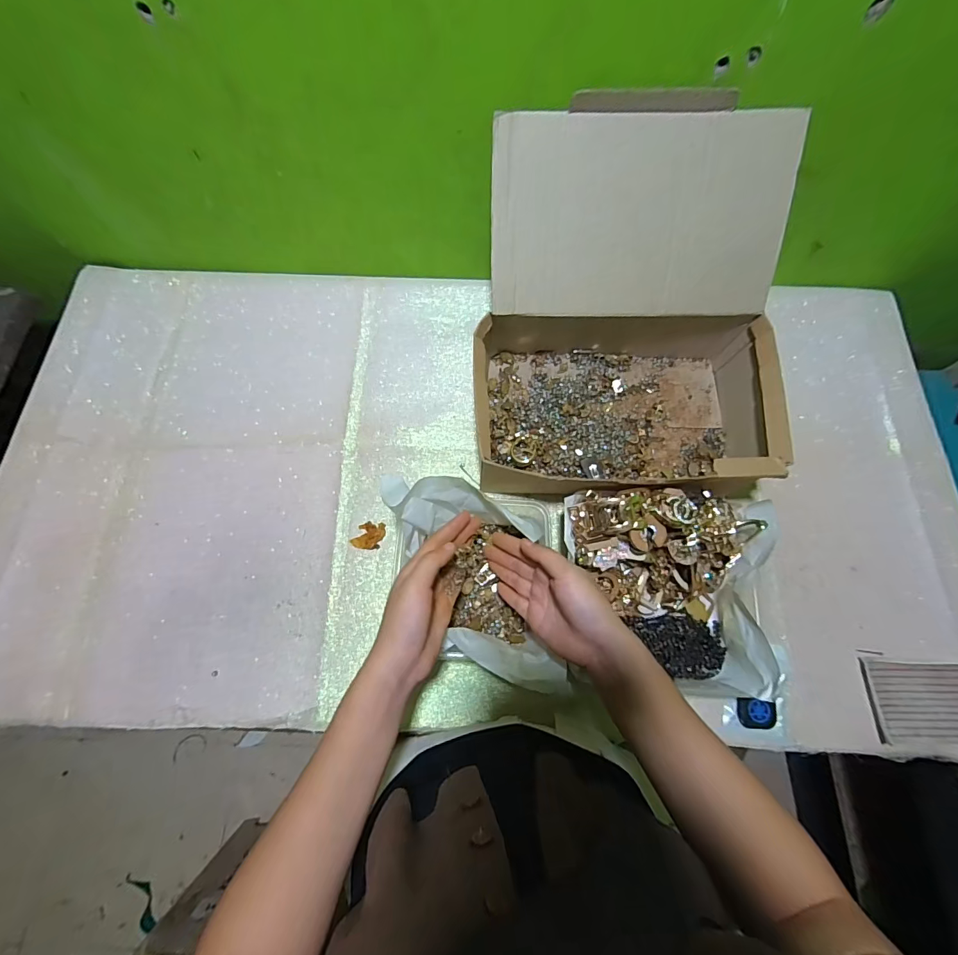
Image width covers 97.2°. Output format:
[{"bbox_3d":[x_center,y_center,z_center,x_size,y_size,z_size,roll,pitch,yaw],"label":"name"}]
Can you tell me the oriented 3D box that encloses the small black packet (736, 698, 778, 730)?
[{"bbox_3d":[0.300,0.254,0.453,0.042,0.010,0.030,3,73,1],"label":"small black packet"}]

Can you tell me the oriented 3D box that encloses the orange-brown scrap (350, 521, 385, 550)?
[{"bbox_3d":[-0.136,0.071,0.518,0.038,0.004,0.033,5,73,1],"label":"orange-brown scrap"}]

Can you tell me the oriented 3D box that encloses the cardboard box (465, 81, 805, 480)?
[{"bbox_3d":[0.164,-0.173,0.482,0.337,0.223,0.344,-3,73,-1],"label":"cardboard box"}]

